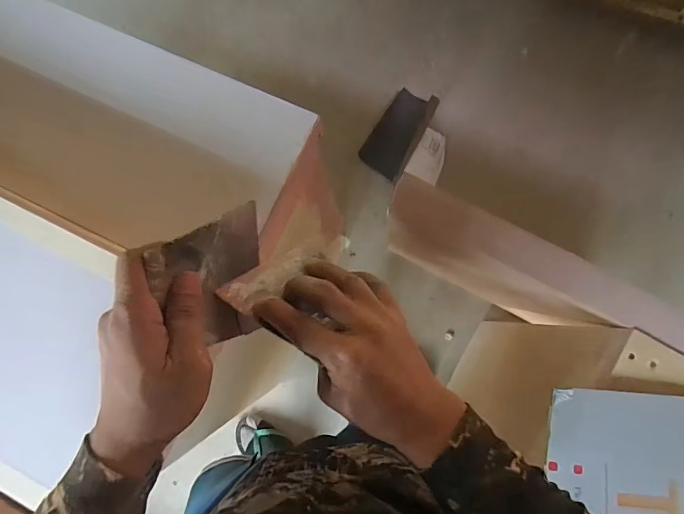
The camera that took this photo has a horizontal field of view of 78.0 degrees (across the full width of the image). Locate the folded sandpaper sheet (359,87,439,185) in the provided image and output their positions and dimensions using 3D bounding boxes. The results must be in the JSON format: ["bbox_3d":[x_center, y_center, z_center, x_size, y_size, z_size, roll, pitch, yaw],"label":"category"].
[{"bbox_3d":[0.173,-0.394,1.341,0.160,0.029,0.262,32,107,21],"label":"folded sandpaper sheet"}]

